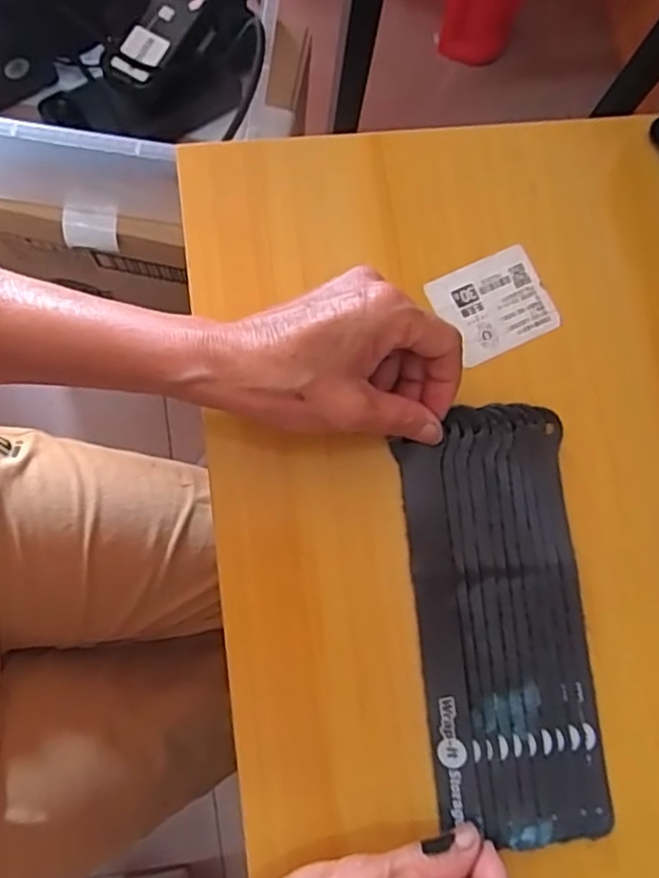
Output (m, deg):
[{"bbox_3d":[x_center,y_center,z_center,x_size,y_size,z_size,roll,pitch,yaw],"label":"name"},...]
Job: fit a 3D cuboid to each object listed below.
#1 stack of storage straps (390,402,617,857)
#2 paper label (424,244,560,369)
[{"bbox_3d":[0.082,0.084,0.319,0.079,0.012,0.196,-5,82,-1],"label":"stack of storage straps"},{"bbox_3d":[0.085,-0.069,0.349,0.058,0.004,0.049,-25,85,-8],"label":"paper label"}]

